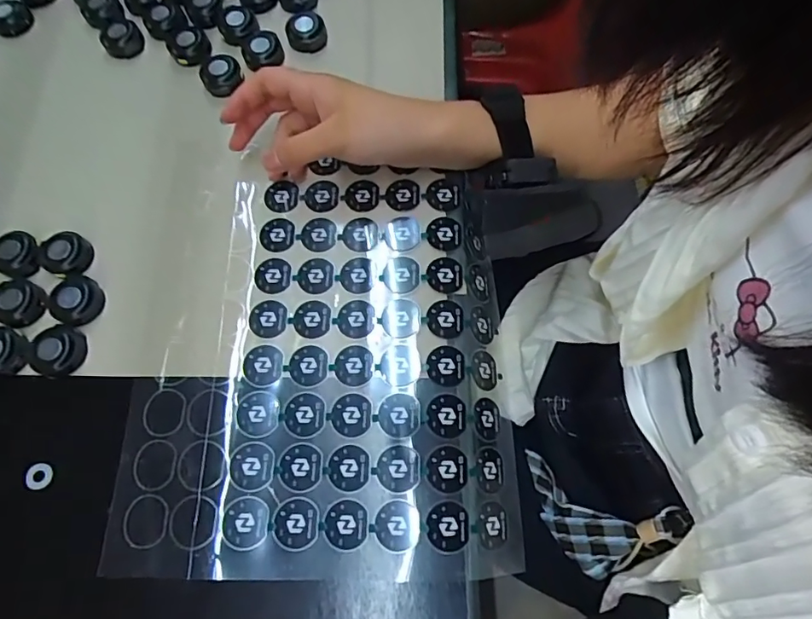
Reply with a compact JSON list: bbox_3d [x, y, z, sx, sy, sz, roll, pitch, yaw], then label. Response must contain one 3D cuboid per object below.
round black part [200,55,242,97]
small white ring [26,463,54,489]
[{"bbox_3d":[-0.137,-0.175,0.369,0.029,0.013,0.030,-22,70,-7],"label":"round black part"},{"bbox_3d":[-0.209,0.095,0.283,0.013,0.004,0.014,0,69,1],"label":"small white ring"}]

